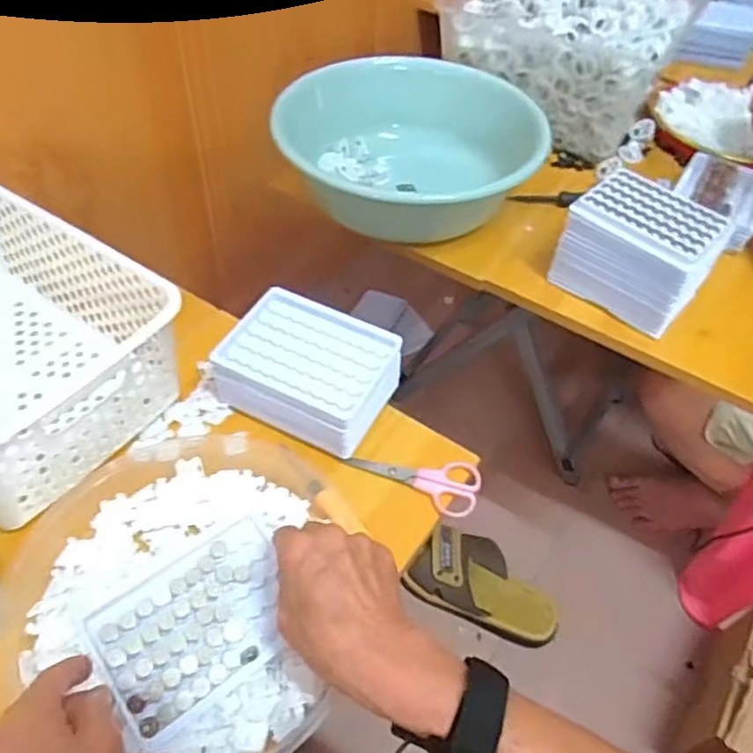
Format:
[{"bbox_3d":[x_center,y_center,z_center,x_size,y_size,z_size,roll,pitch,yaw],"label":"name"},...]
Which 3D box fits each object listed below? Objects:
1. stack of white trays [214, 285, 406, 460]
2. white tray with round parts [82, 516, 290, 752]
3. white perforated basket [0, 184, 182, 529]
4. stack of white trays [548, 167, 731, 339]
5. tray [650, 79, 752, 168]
[{"bbox_3d":[-0.057,-0.006,0.551,0.139,0.052,0.104,24,53,15],"label":"stack of white trays"},{"bbox_3d":[-0.115,0.160,0.417,0.124,0.014,0.091,-29,58,-25],"label":"white tray with round parts"},{"bbox_3d":[-0.328,-0.037,0.536,0.300,0.116,0.190,29,54,19],"label":"white perforated basket"},{"bbox_3d":[0.262,-0.126,0.638,0.134,0.104,0.086,36,57,23],"label":"stack of white trays"},{"bbox_3d":[0.469,-0.338,0.864,0.169,0.042,0.191,-7,51,-10],"label":"tray"}]

